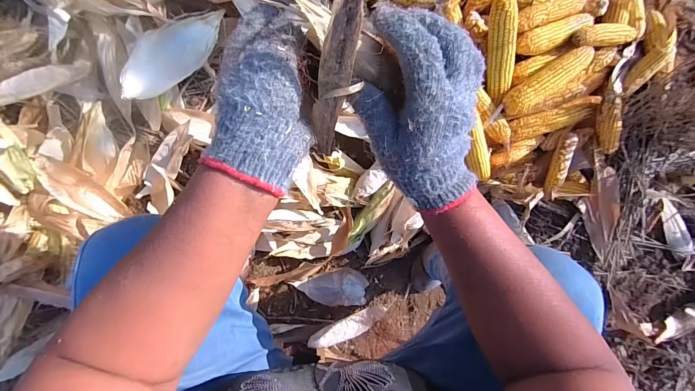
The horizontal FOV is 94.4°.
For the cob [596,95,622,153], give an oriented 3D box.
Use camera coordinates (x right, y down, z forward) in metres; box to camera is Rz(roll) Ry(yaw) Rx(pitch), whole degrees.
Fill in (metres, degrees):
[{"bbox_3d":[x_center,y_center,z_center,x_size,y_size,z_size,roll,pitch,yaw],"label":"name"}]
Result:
[{"bbox_3d":[0.607,-0.165,0.748,0.038,0.039,0.147,-29,120,-5],"label":"cob"}]

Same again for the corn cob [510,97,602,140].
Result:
[{"bbox_3d":[0.481,-0.179,0.753,0.212,0.040,0.056,-19,93,-5],"label":"corn cob"}]

